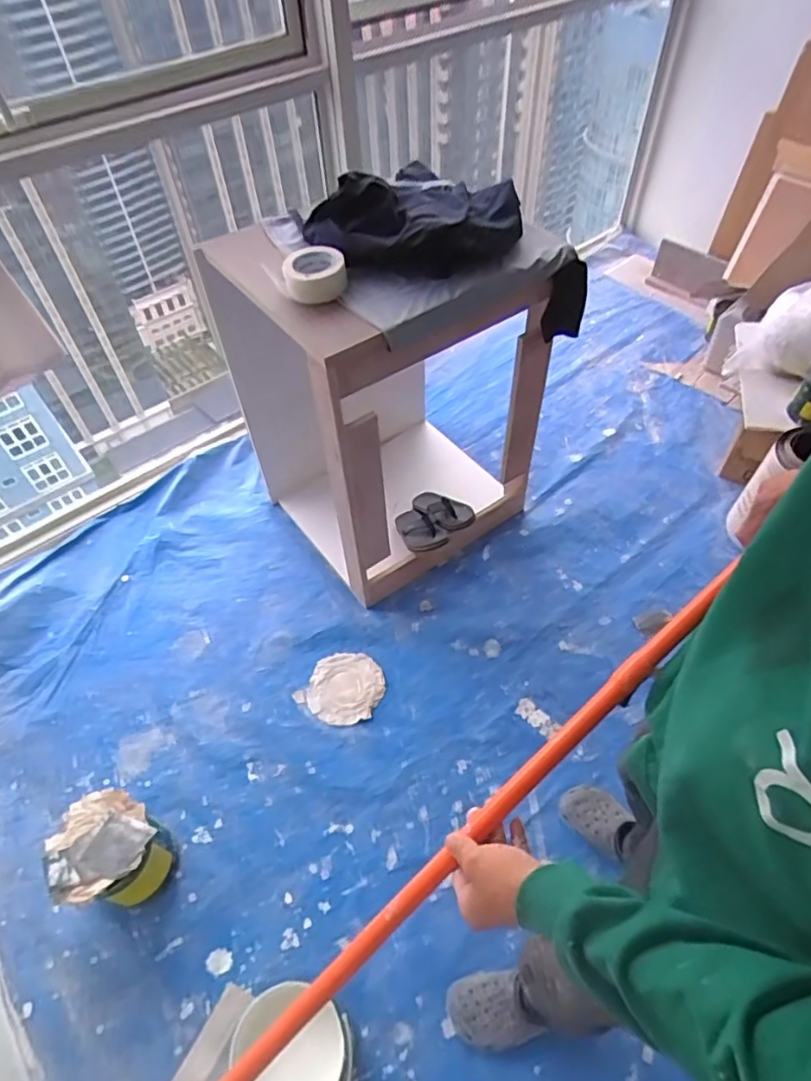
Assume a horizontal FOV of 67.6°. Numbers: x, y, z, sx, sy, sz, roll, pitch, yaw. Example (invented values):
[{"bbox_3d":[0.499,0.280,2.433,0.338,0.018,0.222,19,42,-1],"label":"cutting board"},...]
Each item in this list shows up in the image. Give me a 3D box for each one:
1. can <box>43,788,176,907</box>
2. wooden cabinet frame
[{"bbox_3d":[-0.543,0.590,1.141,0.175,0.222,0.168,-1,53,2],"label":"can"},{"bbox_3d":[-0.065,-0.366,1.501,0.550,0.769,0.592,-31,58,-19],"label":"wooden cabinet frame"}]

